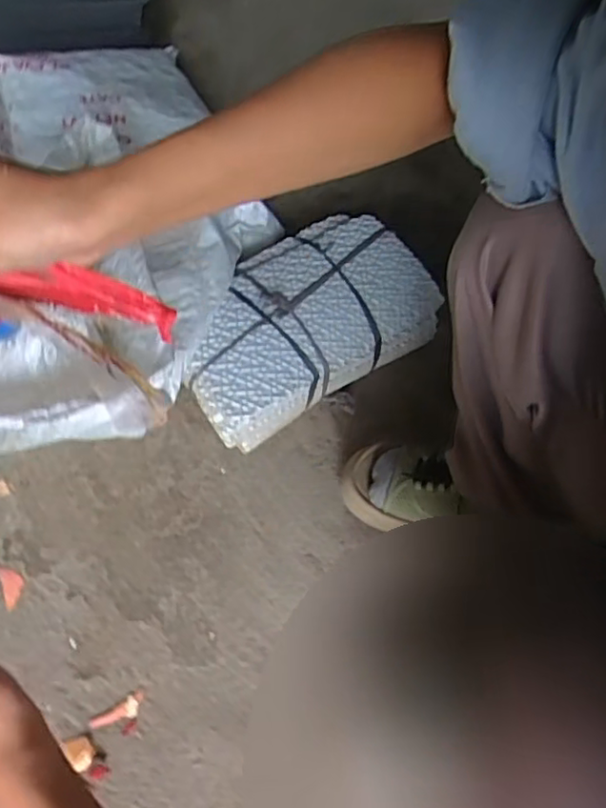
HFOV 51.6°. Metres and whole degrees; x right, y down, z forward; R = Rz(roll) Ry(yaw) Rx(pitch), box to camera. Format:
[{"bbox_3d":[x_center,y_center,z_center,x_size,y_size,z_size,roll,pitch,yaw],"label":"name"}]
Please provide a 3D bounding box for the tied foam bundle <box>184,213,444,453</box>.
[{"bbox_3d":[-0.007,-0.089,0.733,0.300,0.130,0.174,-31,65,-20],"label":"tied foam bundle"}]

